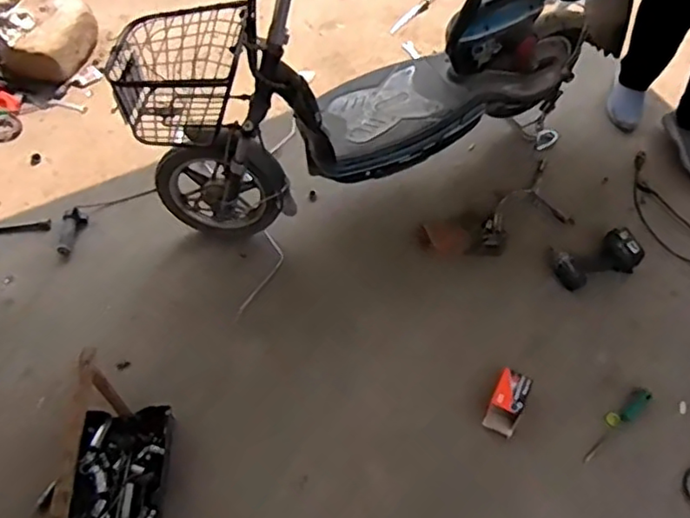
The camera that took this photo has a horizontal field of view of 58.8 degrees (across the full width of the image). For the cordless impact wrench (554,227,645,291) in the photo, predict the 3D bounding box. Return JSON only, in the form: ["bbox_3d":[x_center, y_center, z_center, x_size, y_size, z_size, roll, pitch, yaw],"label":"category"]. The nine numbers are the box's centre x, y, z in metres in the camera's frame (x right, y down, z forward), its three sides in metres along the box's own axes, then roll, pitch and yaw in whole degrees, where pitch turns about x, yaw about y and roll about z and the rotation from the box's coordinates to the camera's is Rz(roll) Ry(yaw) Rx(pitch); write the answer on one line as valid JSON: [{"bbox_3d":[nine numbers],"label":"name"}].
[{"bbox_3d":[0.681,-0.003,1.646,0.221,0.069,0.126,-18,60,-11],"label":"cordless impact wrench"}]

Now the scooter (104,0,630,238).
[{"bbox_3d":[0.122,-0.458,1.392,1.196,0.840,0.462,-22,61,-14],"label":"scooter"}]

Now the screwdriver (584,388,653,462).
[{"bbox_3d":[0.657,0.398,1.470,0.239,0.025,0.041,-38,66,-22],"label":"screwdriver"}]

